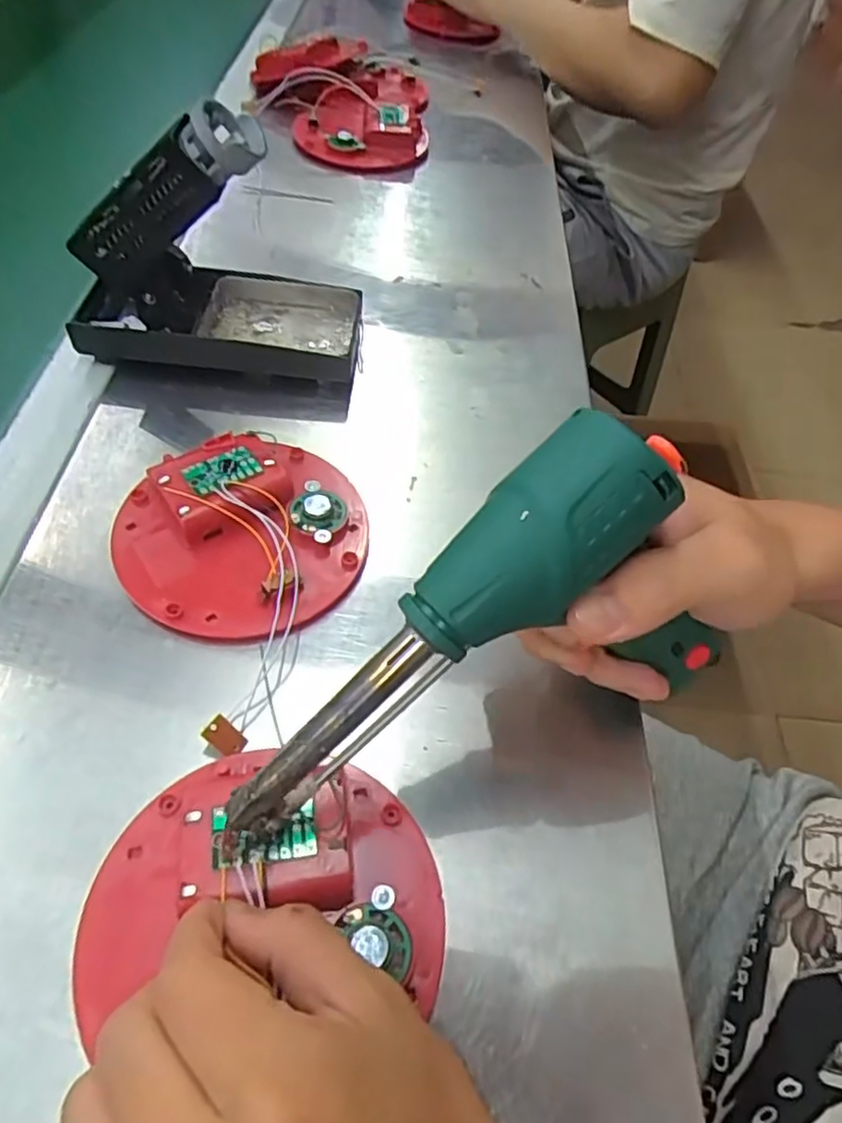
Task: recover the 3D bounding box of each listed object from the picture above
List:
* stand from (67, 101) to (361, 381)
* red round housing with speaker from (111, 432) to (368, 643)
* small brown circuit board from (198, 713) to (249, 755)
[{"bbox_3d":[-0.120,-0.183,0.394,0.162,0.130,0.077,5,53,-3],"label":"stand"},{"bbox_3d":[-0.088,-0.016,0.333,0.118,0.027,0.113,3,53,-4],"label":"red round housing with speaker"},{"bbox_3d":[-0.080,0.071,0.275,0.017,0.004,0.012,44,50,0],"label":"small brown circuit board"}]

